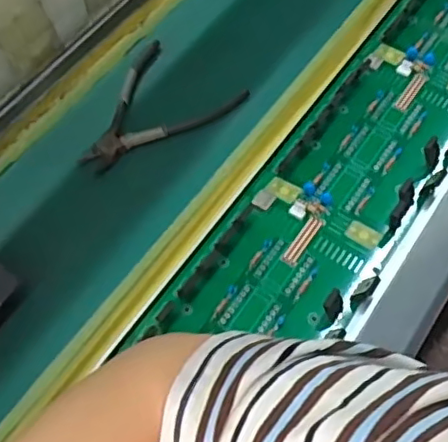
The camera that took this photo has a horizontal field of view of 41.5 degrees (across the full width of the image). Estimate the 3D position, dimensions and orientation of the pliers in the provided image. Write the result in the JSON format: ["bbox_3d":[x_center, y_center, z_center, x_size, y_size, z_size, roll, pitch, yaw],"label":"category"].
[{"bbox_3d":[-0.063,-0.091,0.512,0.111,0.012,0.139,34,67,18],"label":"pliers"}]

